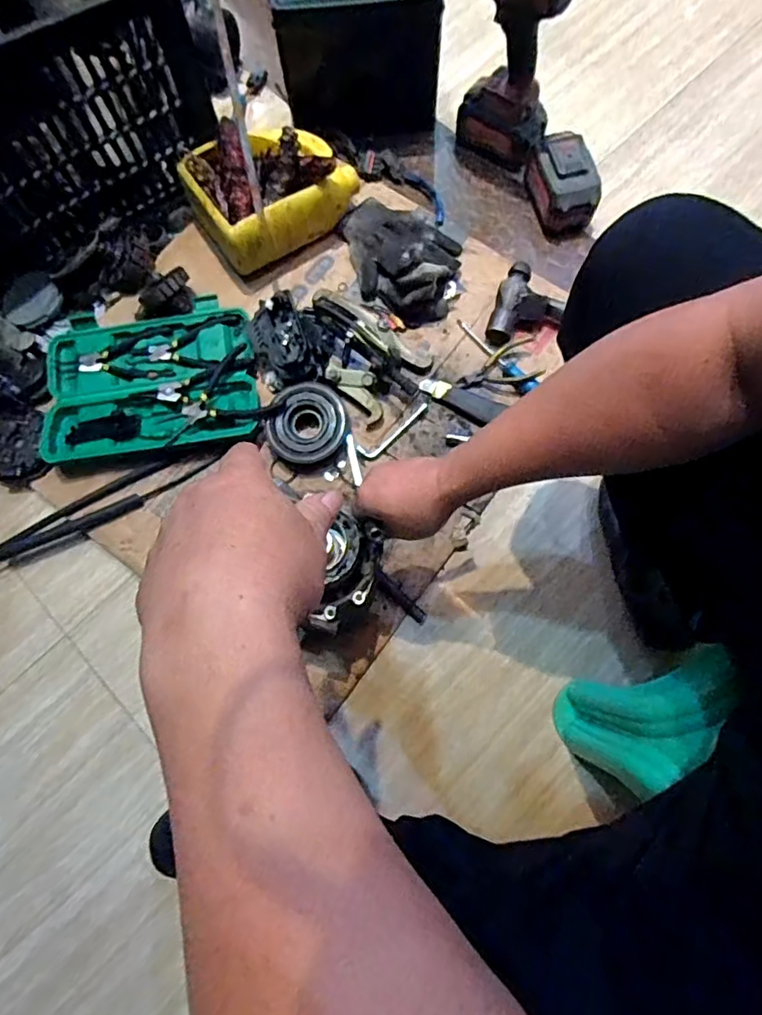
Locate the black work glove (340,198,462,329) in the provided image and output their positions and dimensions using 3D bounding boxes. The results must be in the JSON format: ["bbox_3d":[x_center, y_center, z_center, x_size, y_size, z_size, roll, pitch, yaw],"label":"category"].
[{"bbox_3d":[0.023,-0.376,0.810,0.204,0.063,0.159,27,77,8],"label":"black work glove"}]

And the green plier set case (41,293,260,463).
[{"bbox_3d":[-0.328,-0.181,0.775,0.300,0.036,0.223,-7,75,-1],"label":"green plier set case"}]

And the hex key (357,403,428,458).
[{"bbox_3d":[0.021,-0.105,0.771,0.116,0.010,0.024,-33,78,-8],"label":"hex key"}]

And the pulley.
[{"bbox_3d":[-0.099,-0.110,0.752,0.105,0.041,0.114,27,77,8],"label":"pulley"}]

